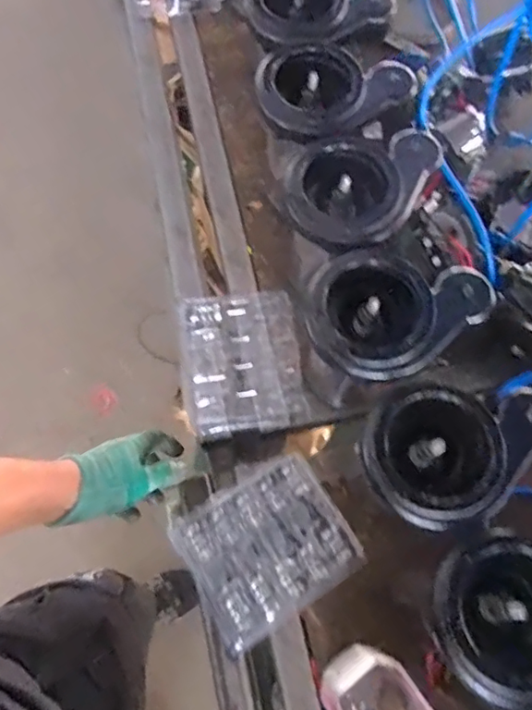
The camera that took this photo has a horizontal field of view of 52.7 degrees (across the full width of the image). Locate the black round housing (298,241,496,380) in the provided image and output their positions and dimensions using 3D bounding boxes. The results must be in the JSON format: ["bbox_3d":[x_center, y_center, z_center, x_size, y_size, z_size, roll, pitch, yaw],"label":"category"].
[{"bbox_3d":[0.115,-0.046,0.500,0.163,0.042,0.126,-35,73,-14],"label":"black round housing"}]

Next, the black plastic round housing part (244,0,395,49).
[{"bbox_3d":[0.057,-0.409,0.635,0.161,0.041,0.123,-26,71,-12],"label":"black plastic round housing part"}]

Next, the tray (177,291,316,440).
[{"bbox_3d":[-0.028,0.008,0.639,0.135,0.025,0.168,-10,69,-6],"label":"tray"}]

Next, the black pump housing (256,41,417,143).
[{"bbox_3d":[0.069,-0.291,0.591,0.157,0.042,0.135,-40,75,-16],"label":"black pump housing"}]

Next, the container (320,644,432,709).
[{"bbox_3d":[0.102,0.325,0.493,0.073,0.100,0.099,-38,74,-15],"label":"container"}]

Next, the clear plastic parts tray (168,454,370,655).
[{"bbox_3d":[0.001,0.202,0.568,0.164,0.031,0.142,-29,72,-13],"label":"clear plastic parts tray"}]

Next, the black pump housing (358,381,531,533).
[{"bbox_3d":[0.165,0.076,0.464,0.170,0.047,0.120,-24,71,-11],"label":"black pump housing"}]

